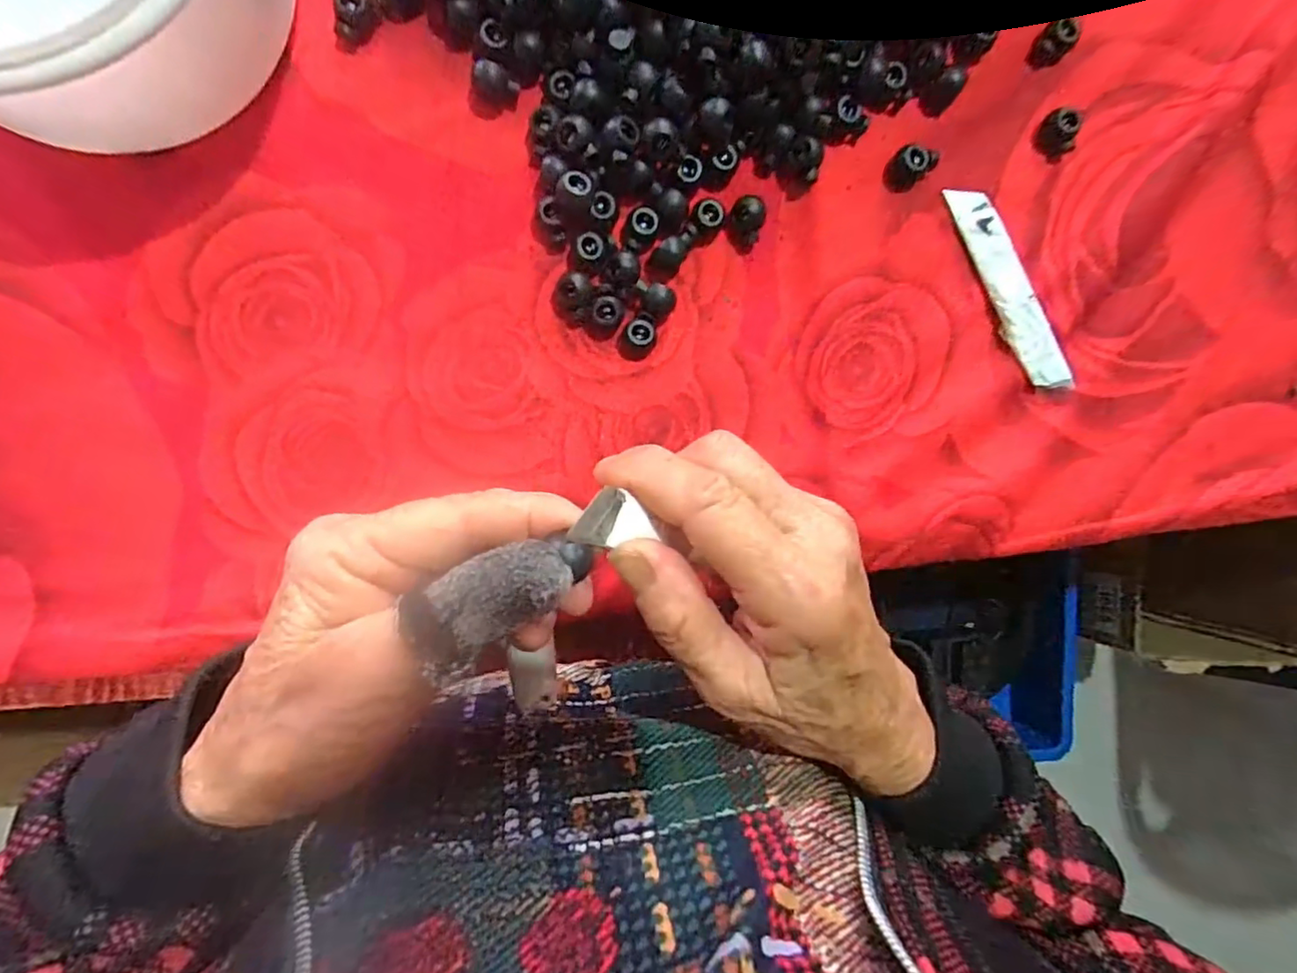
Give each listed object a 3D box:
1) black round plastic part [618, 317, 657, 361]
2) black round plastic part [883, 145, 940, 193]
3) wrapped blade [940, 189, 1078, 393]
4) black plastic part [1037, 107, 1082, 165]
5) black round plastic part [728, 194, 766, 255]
[{"bbox_3d":[-0.004,-0.066,0.267,0.015,0.009,0.018,26,89,-7],"label":"black round plastic part"},{"bbox_3d":[0.117,-0.144,0.270,0.022,0.013,0.016,-45,97,-3],"label":"black round plastic part"},{"bbox_3d":[0.169,-0.092,0.279,0.021,0.005,0.102,-26,91,0],"label":"wrapped blade"},{"bbox_3d":[0.191,-0.164,0.277,0.013,0.013,0.019,-39,96,-4],"label":"black plastic part"},{"bbox_3d":[0.045,-0.118,0.269,0.014,0.012,0.020,10,91,-7],"label":"black round plastic part"}]

